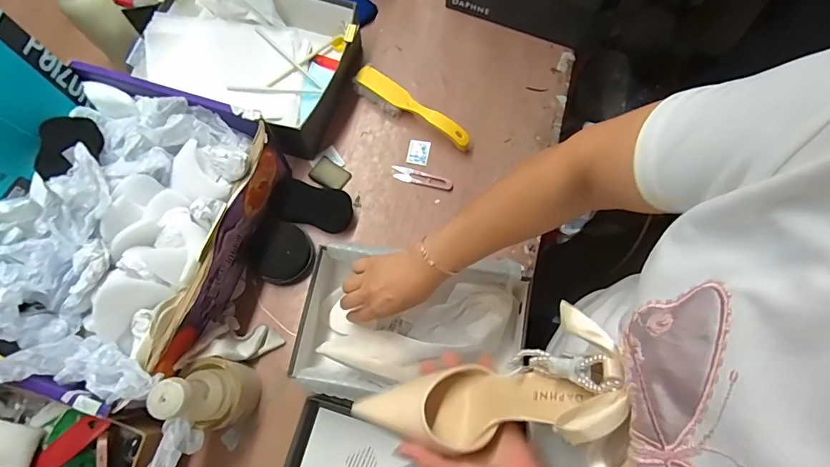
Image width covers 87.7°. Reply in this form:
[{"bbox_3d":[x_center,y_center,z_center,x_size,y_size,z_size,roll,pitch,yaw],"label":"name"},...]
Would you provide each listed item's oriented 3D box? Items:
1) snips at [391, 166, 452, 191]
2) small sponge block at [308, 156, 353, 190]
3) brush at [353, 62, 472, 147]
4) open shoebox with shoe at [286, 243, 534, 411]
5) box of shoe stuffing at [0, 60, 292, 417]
[{"bbox_3d":[0.013,-0.093,0.730,0.100,0.004,0.024,14,72,4],"label":"snips"},{"bbox_3d":[-0.142,-0.099,0.725,0.061,0.009,0.047,32,74,9],"label":"small sponge block"},{"bbox_3d":[-0.006,-0.214,0.742,0.229,0.030,0.043,36,75,10],"label":"brush"},{"bbox_3d":[-0.005,0.128,0.593,0.304,0.091,0.187,7,72,1],"label":"open shoebox with shoe"},{"bbox_3d":[-0.397,-0.007,0.575,0.309,0.152,0.399,15,72,4],"label":"box of shoe stuffing"}]

